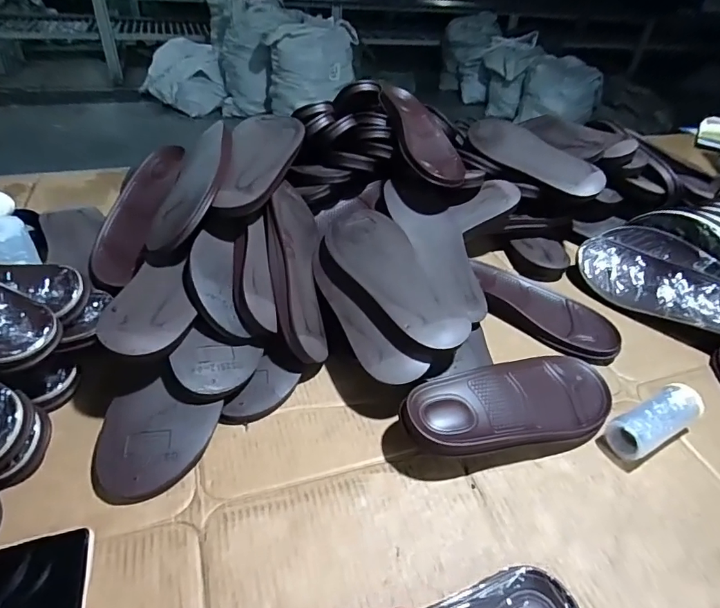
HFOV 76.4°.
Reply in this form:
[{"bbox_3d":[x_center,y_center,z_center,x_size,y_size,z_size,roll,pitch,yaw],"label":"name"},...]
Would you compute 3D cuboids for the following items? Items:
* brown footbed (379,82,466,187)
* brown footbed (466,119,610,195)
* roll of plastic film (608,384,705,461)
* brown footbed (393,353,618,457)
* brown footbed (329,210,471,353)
[{"bbox_3d":[0.094,-0.269,0.702,0.094,0.031,0.262,-5,53,-13],"label":"brown footbed"},{"bbox_3d":[0.283,-0.244,0.770,0.094,0.025,0.248,-35,56,-15],"label":"brown footbed"},{"bbox_3d":[0.301,0.119,0.467,0.106,0.041,0.037,-17,42,-27],"label":"roll of plastic film"},{"bbox_3d":[0.159,0.102,0.468,0.248,0.053,0.095,-11,40,-20],"label":"brown footbed"},{"bbox_3d":[0.030,-0.035,0.535,0.099,0.039,0.249,-13,41,-21],"label":"brown footbed"}]

